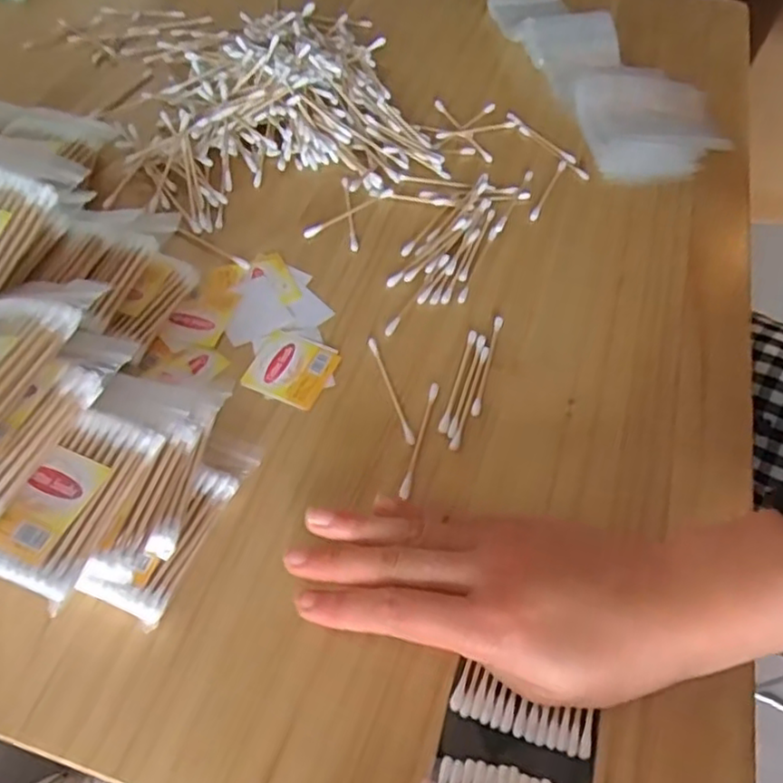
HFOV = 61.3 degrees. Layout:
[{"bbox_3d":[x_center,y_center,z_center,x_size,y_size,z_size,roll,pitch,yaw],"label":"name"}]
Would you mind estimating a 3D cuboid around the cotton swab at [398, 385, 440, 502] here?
[{"bbox_3d":[0.016,0.023,0.343,0.005,0.006,0.072,15,58,6],"label":"cotton swab"}]

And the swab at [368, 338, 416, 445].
[{"bbox_3d":[0.000,-0.002,0.361,0.005,0.004,0.072,-14,60,-12],"label":"swab"}]

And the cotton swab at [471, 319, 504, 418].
[{"bbox_3d":[0.055,-0.016,0.375,0.005,0.004,0.071,15,58,6],"label":"cotton swab"}]

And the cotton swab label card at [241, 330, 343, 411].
[{"bbox_3d":[-0.055,-0.014,0.366,0.043,0.004,0.043,22,57,11],"label":"cotton swab label card"}]

